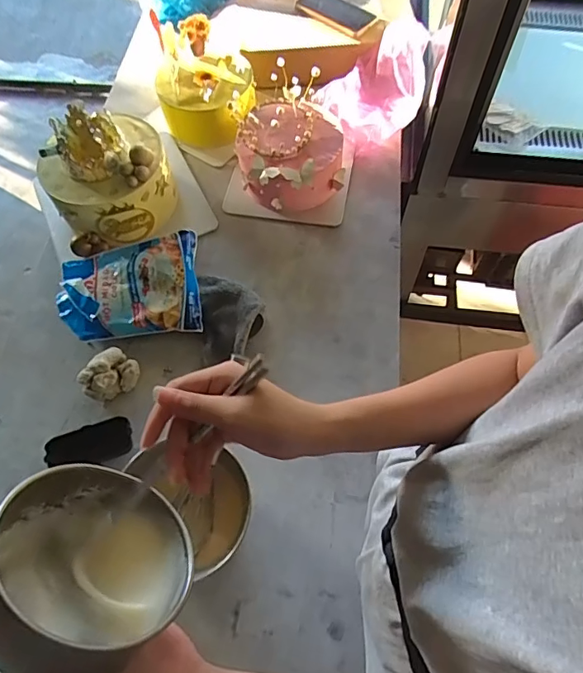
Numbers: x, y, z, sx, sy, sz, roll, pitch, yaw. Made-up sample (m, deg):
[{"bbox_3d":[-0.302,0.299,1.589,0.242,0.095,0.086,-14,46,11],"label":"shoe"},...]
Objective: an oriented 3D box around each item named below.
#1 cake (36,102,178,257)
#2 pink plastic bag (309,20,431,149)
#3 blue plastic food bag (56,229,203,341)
[{"bbox_3d":[-0.290,-0.265,0.756,0.188,0.175,0.158,-23,65,-10],"label":"cake"},{"bbox_3d":[0.165,-0.475,0.893,0.144,0.107,0.263,29,67,16],"label":"pink plastic bag"},{"bbox_3d":[-0.246,-0.077,0.742,0.209,0.054,0.157,-5,62,-1],"label":"blue plastic food bag"}]

